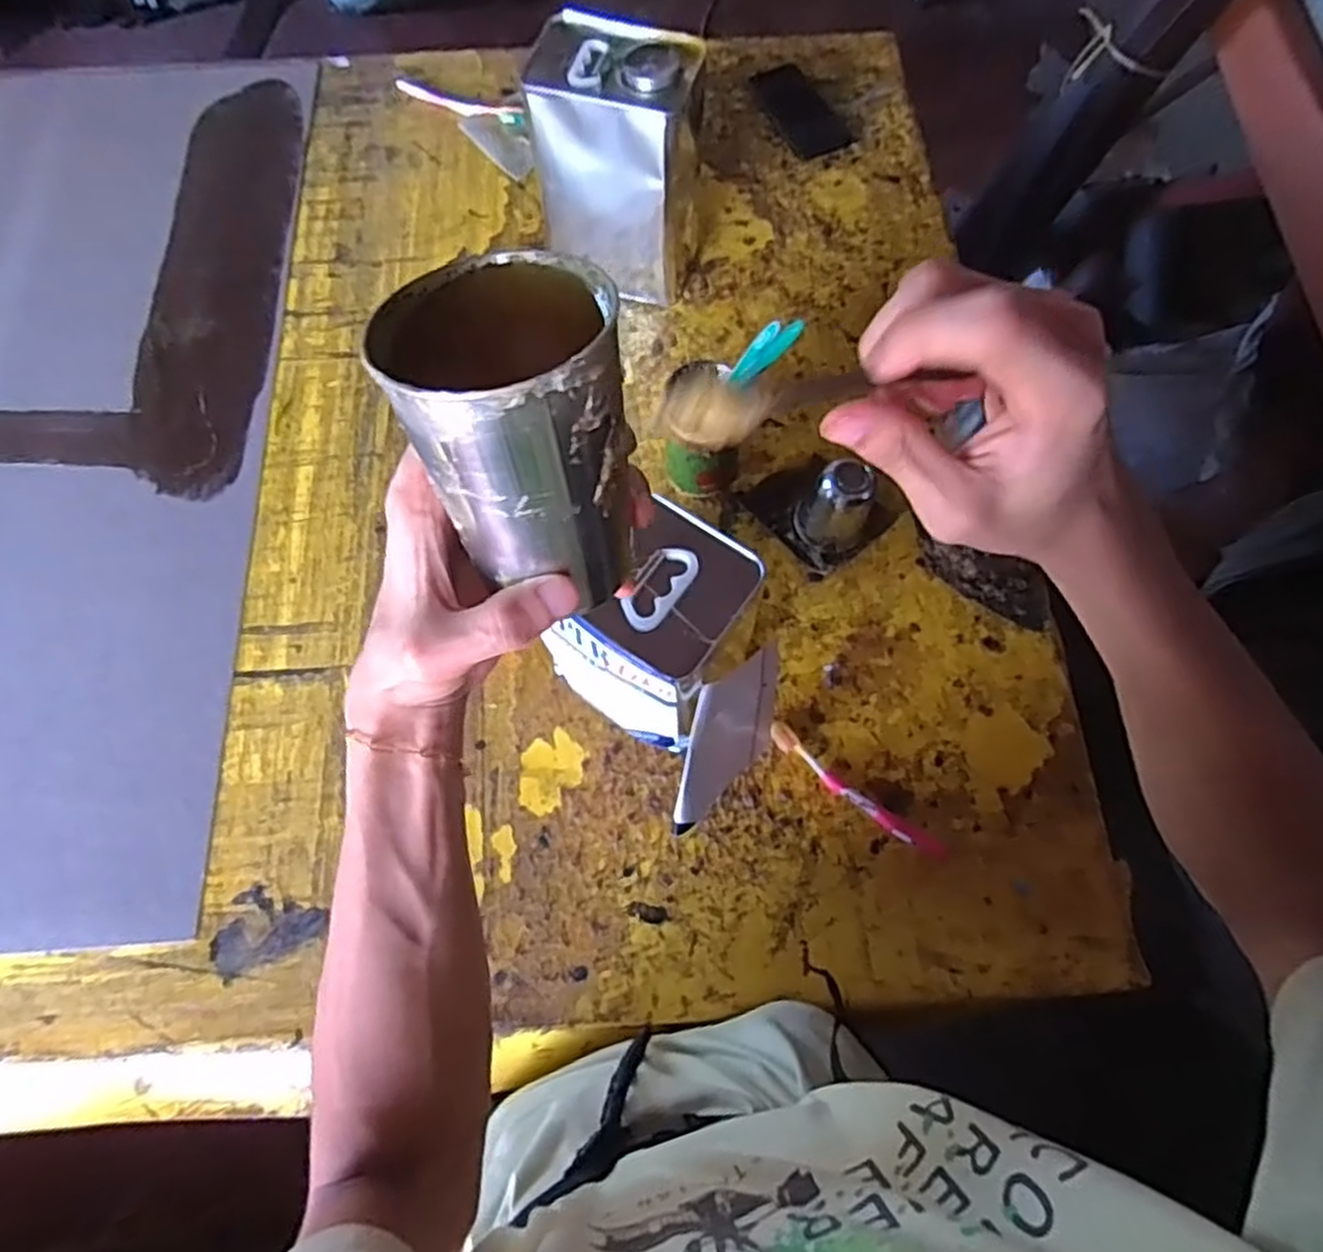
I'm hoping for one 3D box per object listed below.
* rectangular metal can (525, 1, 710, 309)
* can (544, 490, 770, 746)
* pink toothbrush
[{"bbox_3d":[-0.041,-0.478,0.832,0.155,0.227,0.127,14,69,6],"label":"rectangular metal can"},{"bbox_3d":[-0.019,0.006,0.635,0.149,0.230,0.118,35,73,13],"label":"can"},{"bbox_3d":[0.169,0.146,0.691,0.177,0.007,0.023,36,73,13],"label":"pink toothbrush"}]

